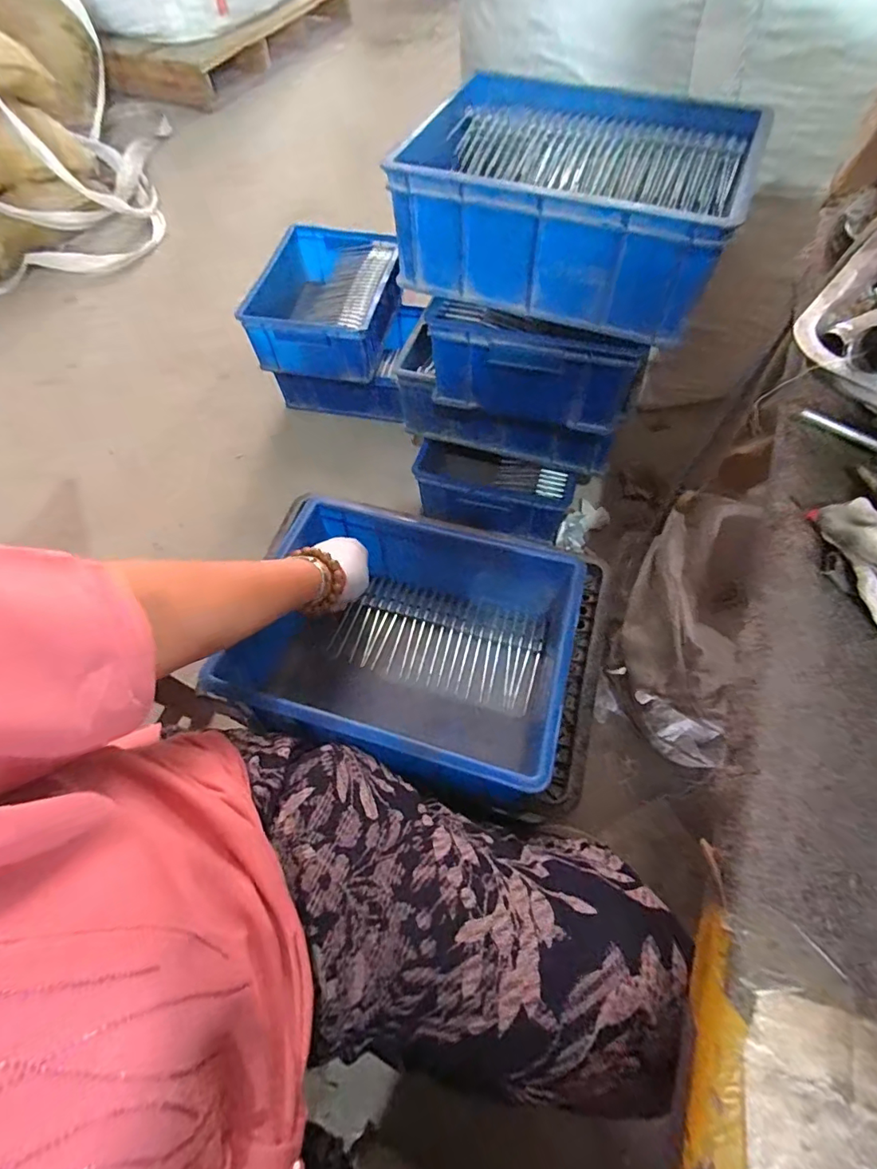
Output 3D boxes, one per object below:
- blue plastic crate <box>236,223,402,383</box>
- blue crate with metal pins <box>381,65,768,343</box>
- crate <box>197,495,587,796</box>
[{"bbox_3d":[-0.239,-0.620,1.101,0.278,0.137,0.344,6,64,5],"label":"blue plastic crate"},{"bbox_3d":[0.176,-0.502,0.655,0.384,0.137,0.297,22,67,13],"label":"blue crate with metal pins"},{"bbox_3d":[-0.022,0.071,0.566,0.356,0.160,0.264,11,62,9],"label":"crate"}]

